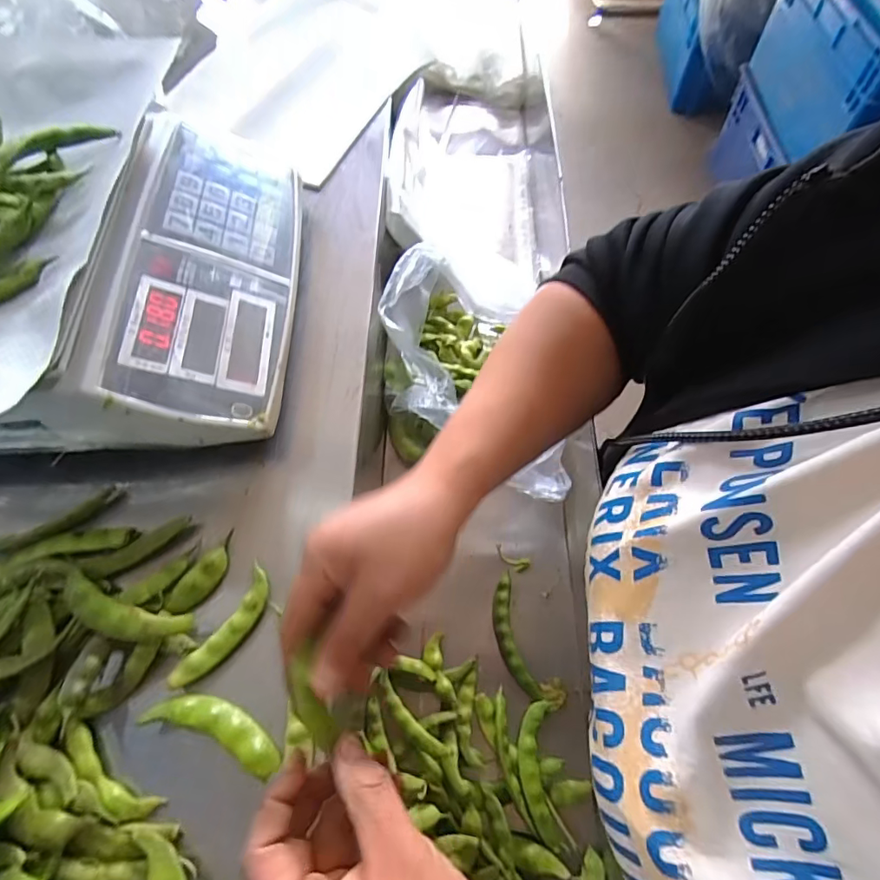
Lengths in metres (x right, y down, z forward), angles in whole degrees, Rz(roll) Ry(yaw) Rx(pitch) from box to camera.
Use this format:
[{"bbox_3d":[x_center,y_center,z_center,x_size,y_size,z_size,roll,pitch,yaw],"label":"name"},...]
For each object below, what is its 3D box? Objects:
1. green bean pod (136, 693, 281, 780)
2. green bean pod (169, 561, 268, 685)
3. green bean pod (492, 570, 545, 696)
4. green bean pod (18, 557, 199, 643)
[{"bbox_3d":[-0.142,0.182,0.319,0.089,0.008,0.026,16,65,10],"label":"green bean pod"},{"bbox_3d":[-0.146,0.130,0.345,0.025,0.007,0.087,29,68,15],"label":"green bean pod"},{"bbox_3d":[0.068,0.188,0.482,0.029,0.012,0.112,-13,64,-4],"label":"green bean pod"},{"bbox_3d":[-0.238,0.111,0.345,0.137,0.014,0.029,17,65,10],"label":"green bean pod"}]

